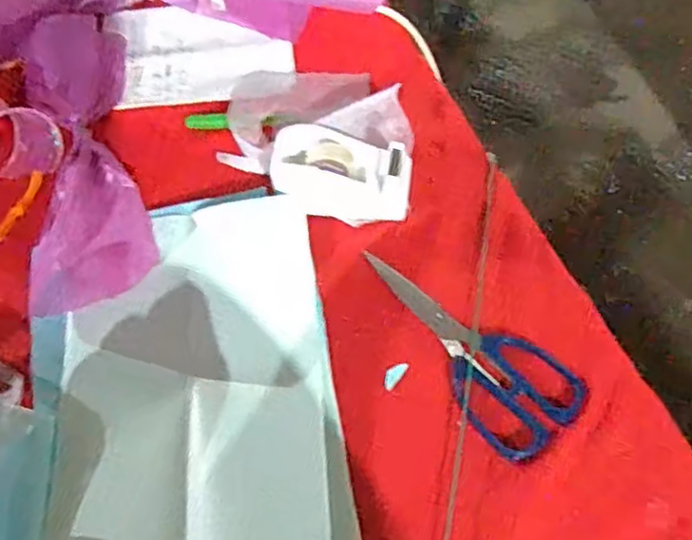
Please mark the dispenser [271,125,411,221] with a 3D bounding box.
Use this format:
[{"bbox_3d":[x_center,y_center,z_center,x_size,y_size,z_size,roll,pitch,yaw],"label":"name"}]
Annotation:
[{"bbox_3d":[-0.003,-0.069,0.484,0.100,0.045,0.055,4,60,4],"label":"dispenser"}]

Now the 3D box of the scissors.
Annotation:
[{"bbox_3d":[0.079,0.048,0.450,0.073,0.011,0.171,-37,65,-18],"label":"scissors"}]

